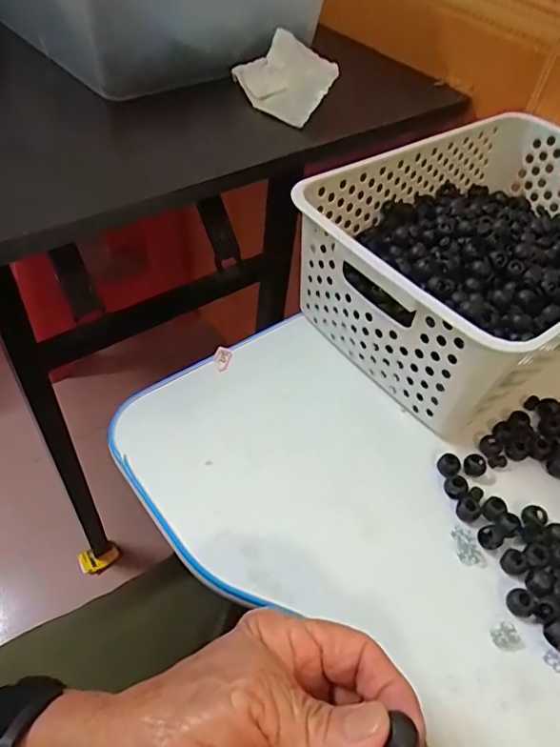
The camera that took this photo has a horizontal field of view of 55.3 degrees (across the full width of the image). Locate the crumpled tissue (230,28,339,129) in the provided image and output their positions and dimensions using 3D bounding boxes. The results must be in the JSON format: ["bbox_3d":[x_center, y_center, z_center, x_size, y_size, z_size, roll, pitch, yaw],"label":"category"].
[{"bbox_3d":[0.008,-0.259,0.471,0.075,0.017,0.094,-31,62,-4],"label":"crumpled tissue"}]

